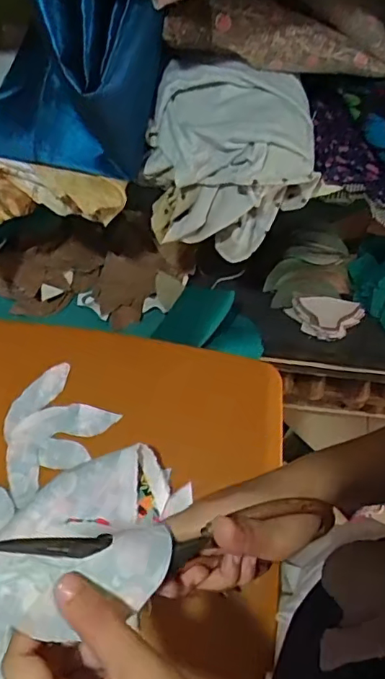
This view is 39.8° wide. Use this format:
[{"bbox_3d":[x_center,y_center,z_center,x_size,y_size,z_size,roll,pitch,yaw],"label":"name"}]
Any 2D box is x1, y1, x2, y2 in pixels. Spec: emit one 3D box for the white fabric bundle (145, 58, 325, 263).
[{"bbox_3d":[0.045,-0.207,0.614,0.186,0.159,0.135,8,56,3],"label":"white fabric bundle"}]

